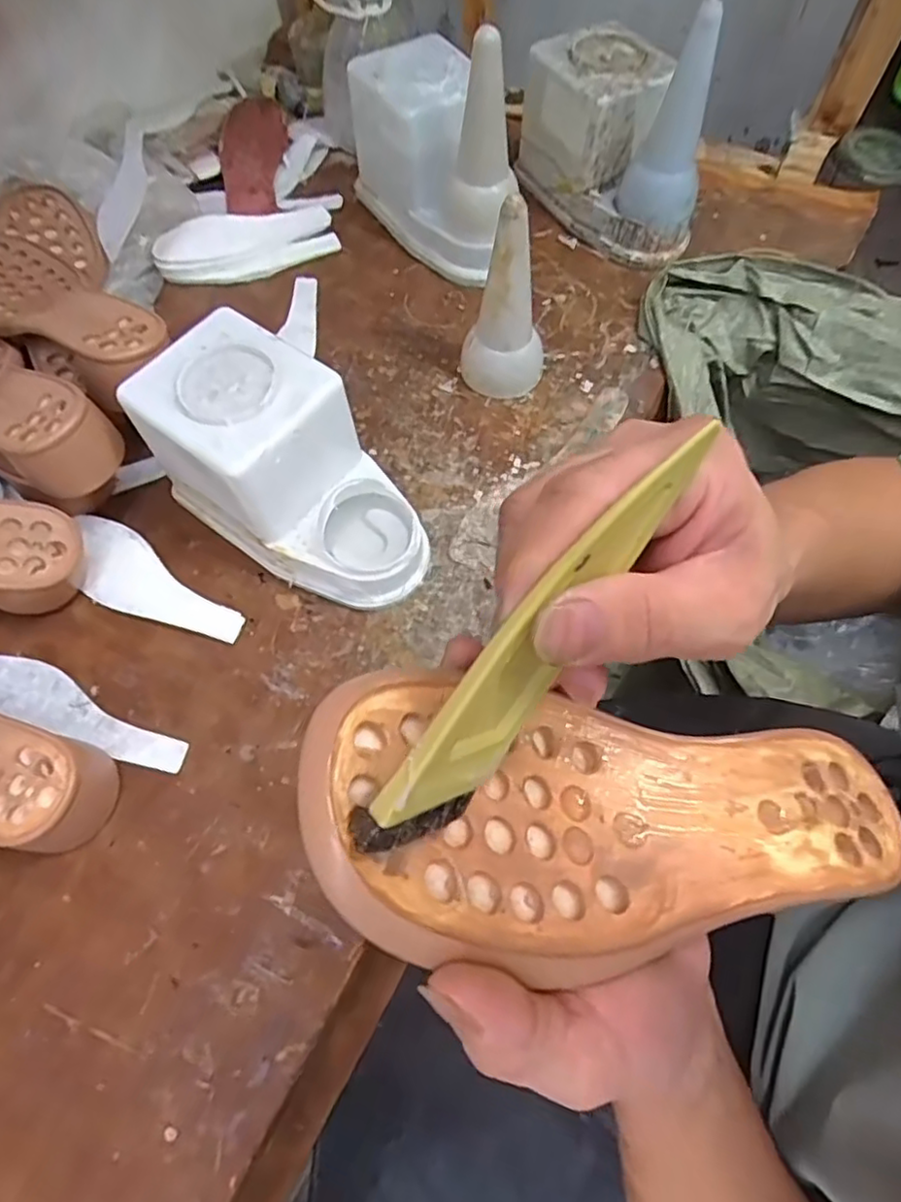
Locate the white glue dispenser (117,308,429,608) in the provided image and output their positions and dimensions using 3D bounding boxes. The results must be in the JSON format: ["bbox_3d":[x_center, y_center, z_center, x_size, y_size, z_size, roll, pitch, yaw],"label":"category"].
[{"bbox_3d":[-0.107,-0.086,0.441,0.194,0.118,0.107,33,69,16],"label":"white glue dispenser"}]

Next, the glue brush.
[{"bbox_3d":[0.023,0.015,0.169,0.128,0.031,0.007,-52,46,4],"label":"glue brush"}]

